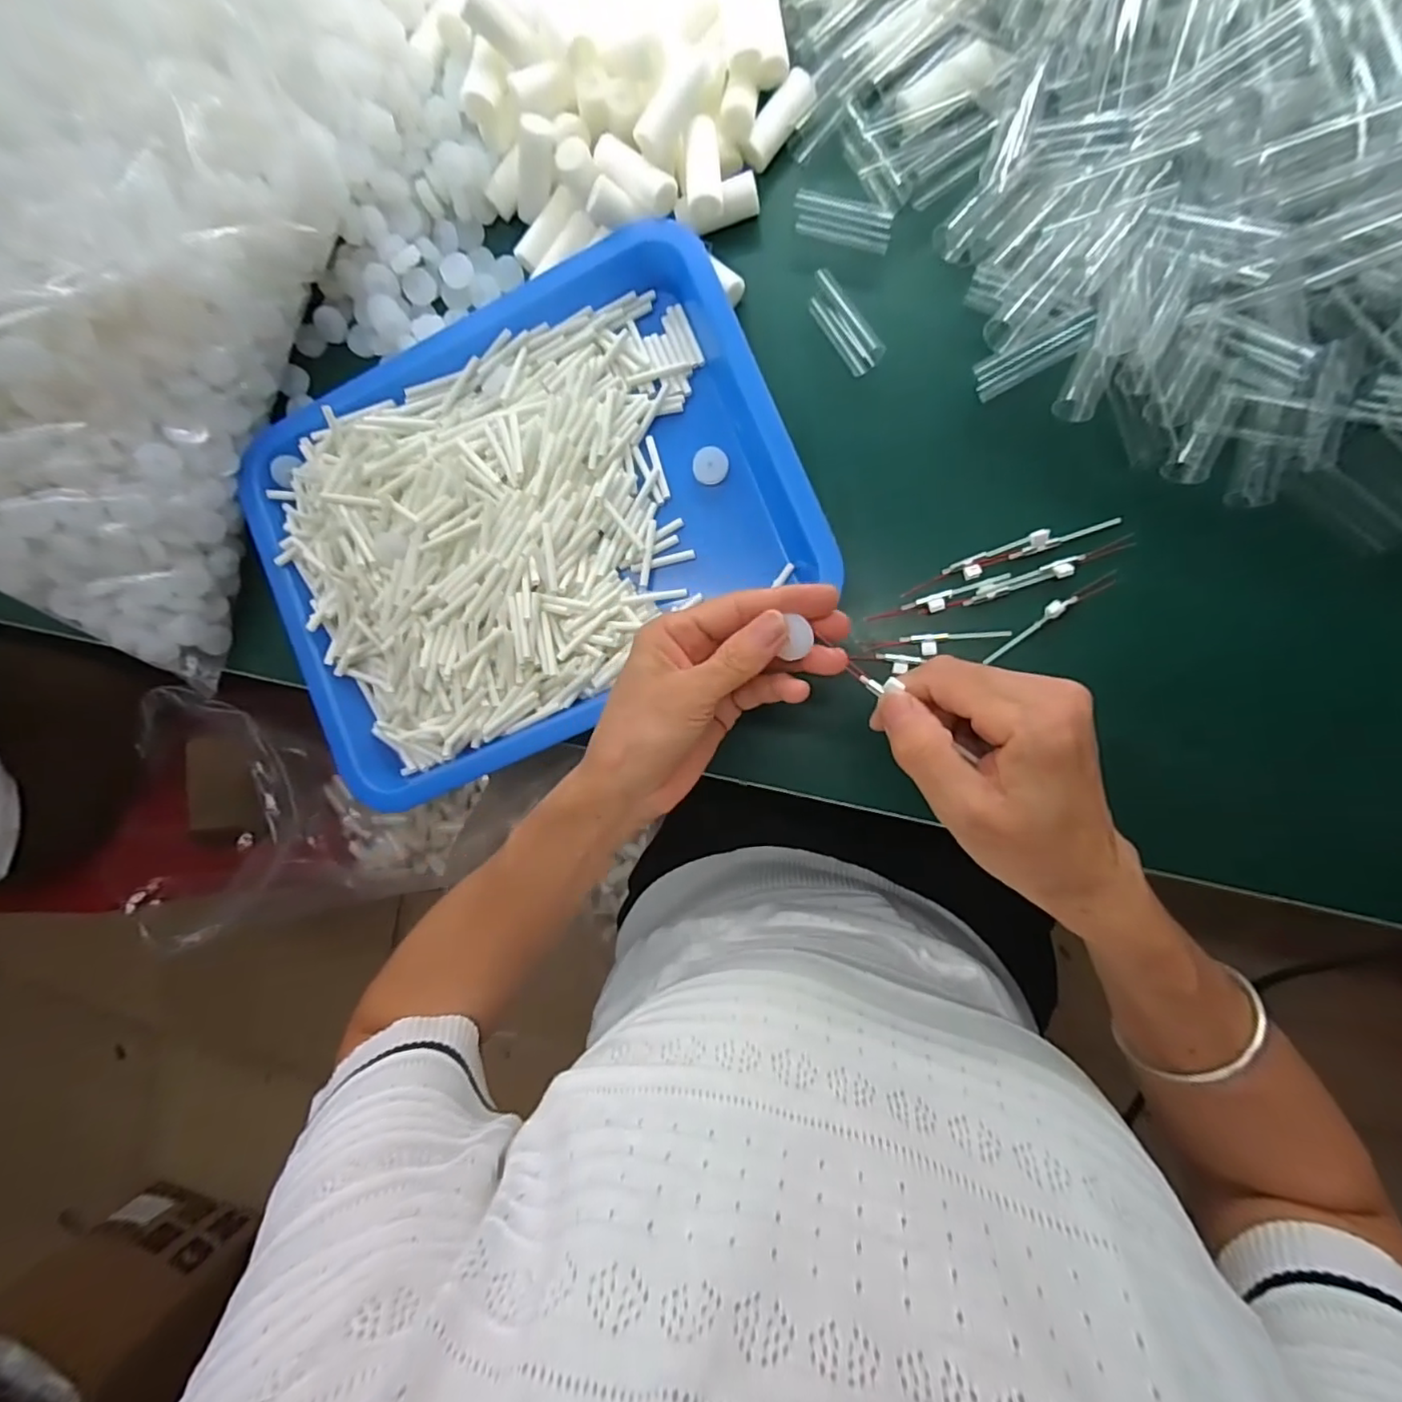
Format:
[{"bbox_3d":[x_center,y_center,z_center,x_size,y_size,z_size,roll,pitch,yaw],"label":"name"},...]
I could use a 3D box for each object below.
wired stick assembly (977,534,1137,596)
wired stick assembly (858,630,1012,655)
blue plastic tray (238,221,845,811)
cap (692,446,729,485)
[{"bbox_3d":[0.196,-0.072,0.331,0.082,0.005,0.010,-17,87,9],"label":"wired stick assembly"},{"bbox_3d":[0.134,-0.033,0.345,0.081,0.005,0.011,-5,89,9],"label":"wired stick assembly"},{"bbox_3d":[-0.109,-0.108,0.370,0.328,0.040,0.263,-23,86,9],"label":"blue plastic tray"},{"bbox_3d":[0.006,-0.142,0.362,0.021,0.009,0.020,0,90,10],"label":"cap"}]

